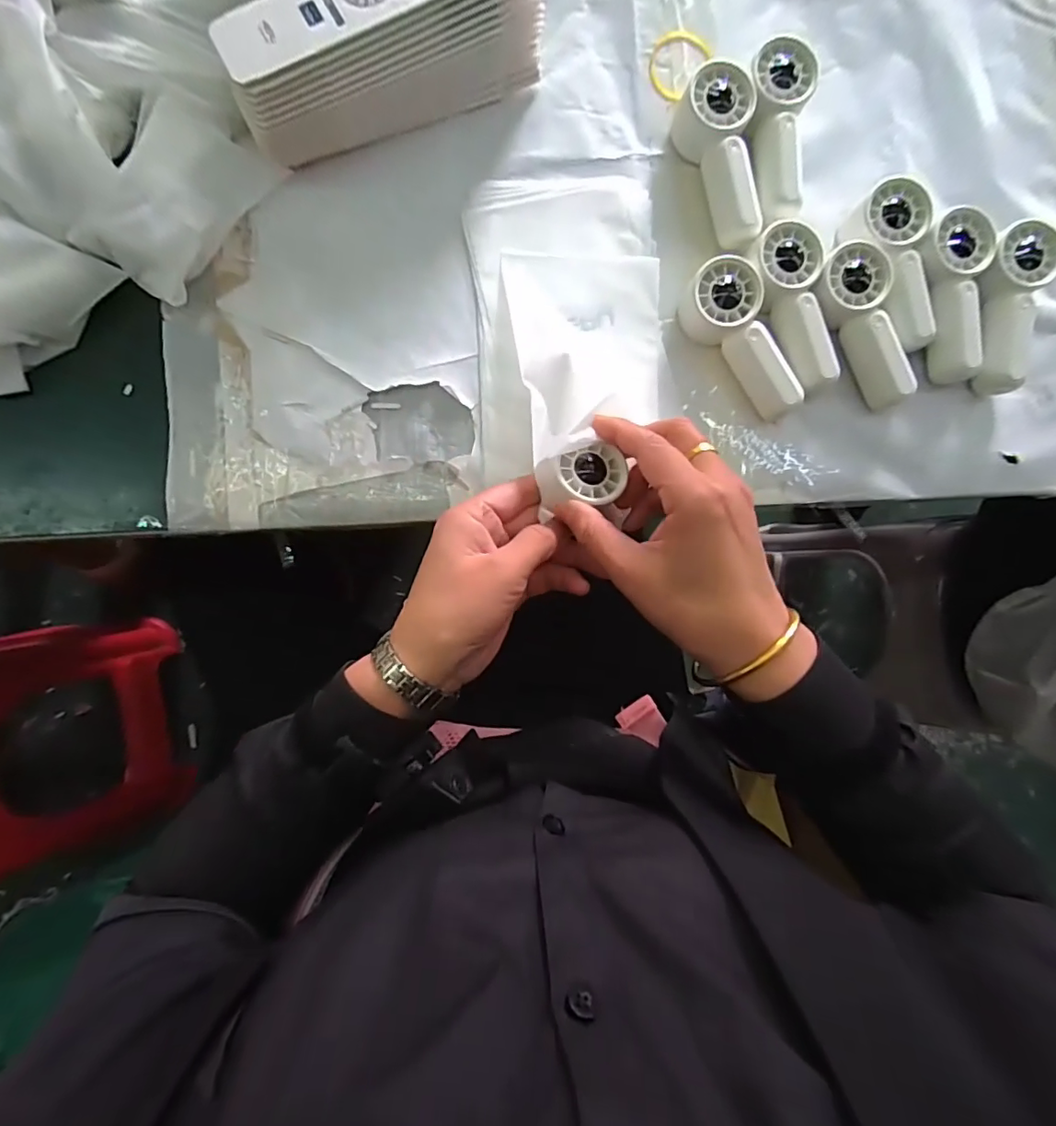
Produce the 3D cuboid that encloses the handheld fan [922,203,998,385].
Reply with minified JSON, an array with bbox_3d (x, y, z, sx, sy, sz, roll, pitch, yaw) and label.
[{"bbox_3d":[0.290,-0.184,0.371,0.046,0.032,0.109,3,88,-3],"label":"handheld fan"}]

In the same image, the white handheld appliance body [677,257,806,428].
[{"bbox_3d":[0.143,-0.149,0.360,0.042,0.029,0.108,-25,90,-4],"label":"white handheld appliance body"}]

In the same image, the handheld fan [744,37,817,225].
[{"bbox_3d":[0.168,-0.292,0.368,0.041,0.034,0.114,7,87,-3],"label":"handheld fan"}]

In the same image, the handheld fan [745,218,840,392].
[{"bbox_3d":[0.180,-0.172,0.366,0.045,0.030,0.108,-14,89,-4],"label":"handheld fan"}]

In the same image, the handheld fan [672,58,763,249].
[{"bbox_3d":[0.132,-0.277,0.368,0.046,0.030,0.117,-7,88,-4],"label":"handheld fan"}]

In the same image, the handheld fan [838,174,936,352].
[{"bbox_3d":[0.249,-0.202,0.369,0.046,0.032,0.110,-6,88,-4],"label":"handheld fan"}]

